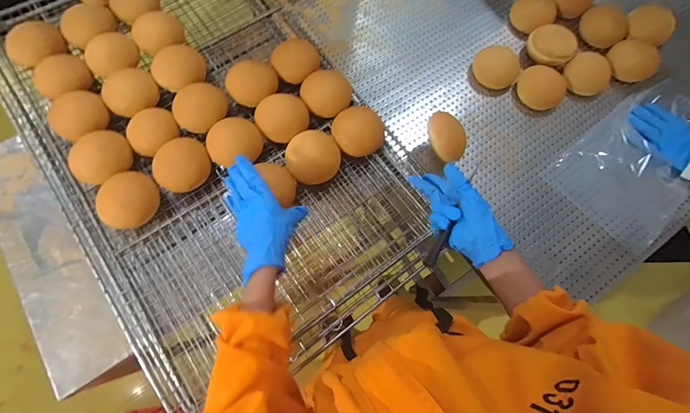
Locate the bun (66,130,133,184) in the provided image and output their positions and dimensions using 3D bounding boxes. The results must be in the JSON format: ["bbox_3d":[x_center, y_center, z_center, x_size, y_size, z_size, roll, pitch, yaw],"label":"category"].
[{"bbox_3d":[-0.438,-0.087,0.581,0.083,0.057,0.101,33,76,7],"label":"bun"}]

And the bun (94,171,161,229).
[{"bbox_3d":[-0.378,-0.009,0.567,0.081,0.055,0.101,23,74,5],"label":"bun"}]

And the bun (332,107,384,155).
[{"bbox_3d":[0.029,-0.145,0.608,0.104,0.044,0.095,-34,78,-11],"label":"bun"}]

